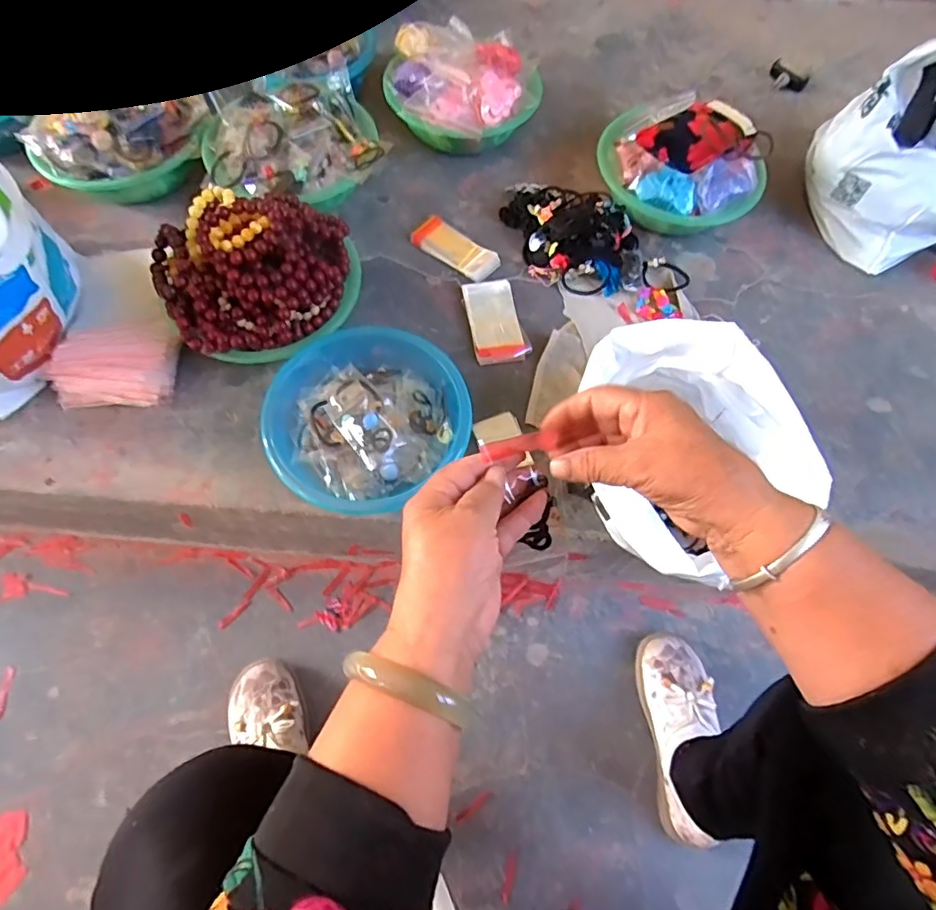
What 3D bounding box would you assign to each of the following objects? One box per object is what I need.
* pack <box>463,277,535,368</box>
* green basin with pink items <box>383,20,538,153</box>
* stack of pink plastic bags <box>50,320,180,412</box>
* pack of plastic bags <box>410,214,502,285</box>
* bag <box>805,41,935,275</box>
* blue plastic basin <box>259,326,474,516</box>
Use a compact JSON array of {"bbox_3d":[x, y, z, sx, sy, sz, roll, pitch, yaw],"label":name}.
[{"bbox_3d":[0.037,-0.176,0.741,0.070,0.025,0.131,-11,68,-8],"label":"pack"},{"bbox_3d":[-0.007,-0.567,0.867,0.226,0.111,0.221,1,67,-3],"label":"green basin with pink items"},{"bbox_3d":[-0.420,-0.102,0.658,0.149,0.071,0.082,-5,67,-5],"label":"stack of pink plastic bags"},{"bbox_3d":[-0.018,-0.295,0.795,0.129,0.015,0.056,37,70,12],"label":"pack of plastic bags"},{"bbox_3d":[0.695,-0.449,0.806,0.326,0.191,0.208,-23,70,-12],"label":"bag"},{"bbox_3d":[-0.122,-0.044,0.647,0.215,0.082,0.209,1,67,-3],"label":"blue plastic basin"}]

